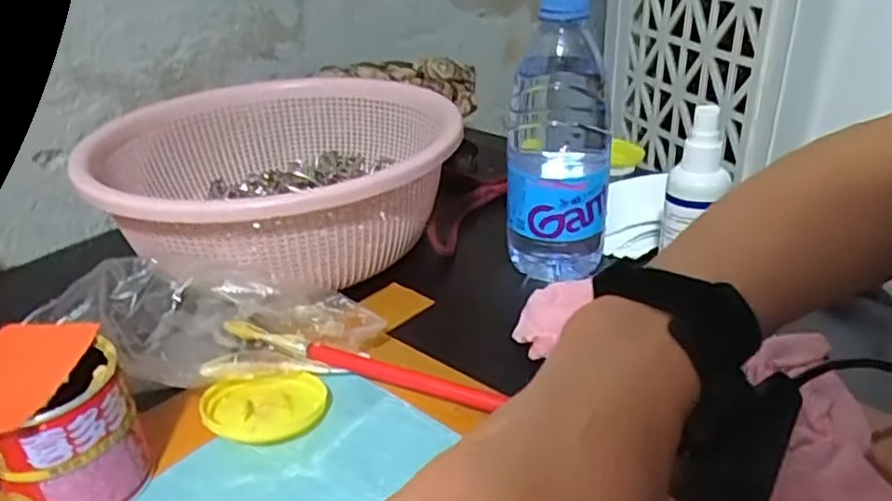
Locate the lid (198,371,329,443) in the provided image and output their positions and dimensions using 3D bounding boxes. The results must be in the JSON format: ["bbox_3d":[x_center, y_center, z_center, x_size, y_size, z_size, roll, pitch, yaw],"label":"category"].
[{"bbox_3d":[-0.100,0.087,0.371,0.065,0.017,0.054,-9,29,-11],"label":"lid"}]

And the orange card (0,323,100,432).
[{"bbox_3d":[-0.198,0.057,0.307,0.048,0.005,0.079,3,27,-7],"label":"orange card"}]

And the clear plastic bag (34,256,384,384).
[{"bbox_3d":[-0.134,0.045,0.403,0.184,0.050,0.074,7,25,-15],"label":"clear plastic bag"}]

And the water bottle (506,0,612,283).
[{"bbox_3d":[0.079,-0.076,0.463,0.069,0.194,0.060,2,28,10],"label":"water bottle"}]

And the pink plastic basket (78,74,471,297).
[{"bbox_3d":[-0.127,-0.061,0.532,0.240,0.084,0.277,0,28,4],"label":"pink plastic basket"}]

